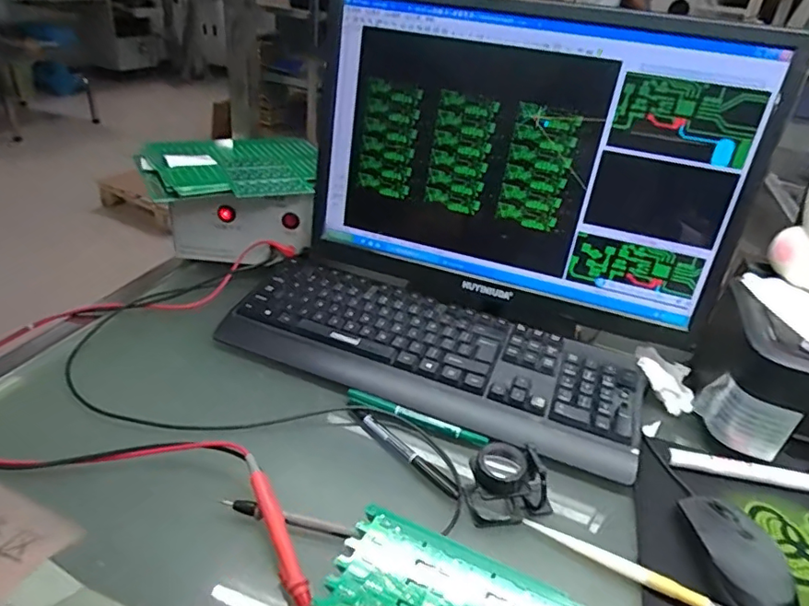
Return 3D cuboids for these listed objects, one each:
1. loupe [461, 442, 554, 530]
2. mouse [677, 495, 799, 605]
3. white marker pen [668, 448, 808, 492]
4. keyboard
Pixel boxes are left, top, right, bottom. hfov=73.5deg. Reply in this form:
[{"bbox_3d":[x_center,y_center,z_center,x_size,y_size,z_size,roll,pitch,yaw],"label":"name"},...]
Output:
[{"bbox_3d":[0.087,0.146,0.436,0.068,0.057,0.039,1,32,-10],"label":"loupe"},{"bbox_3d":[0.251,0.190,0.405,0.054,0.033,0.113,4,32,-6],"label":"mouse"},{"bbox_3d":[0.318,0.154,0.500,0.145,0.012,0.017,10,32,5],"label":"white marker pen"},{"bbox_3d":[0.026,0.049,0.583,0.432,0.031,0.164,17,33,16],"label":"keyboard"}]

